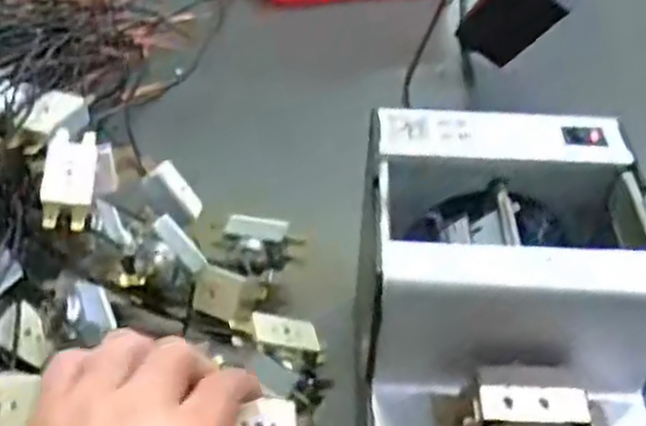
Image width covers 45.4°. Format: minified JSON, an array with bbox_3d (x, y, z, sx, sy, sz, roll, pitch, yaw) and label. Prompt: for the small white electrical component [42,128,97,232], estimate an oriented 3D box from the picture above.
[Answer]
[{"bbox_3d":[-0.145,-0.021,0.446,0.028,0.018,0.062,-2,63,-4],"label":"small white electrical component"}]

